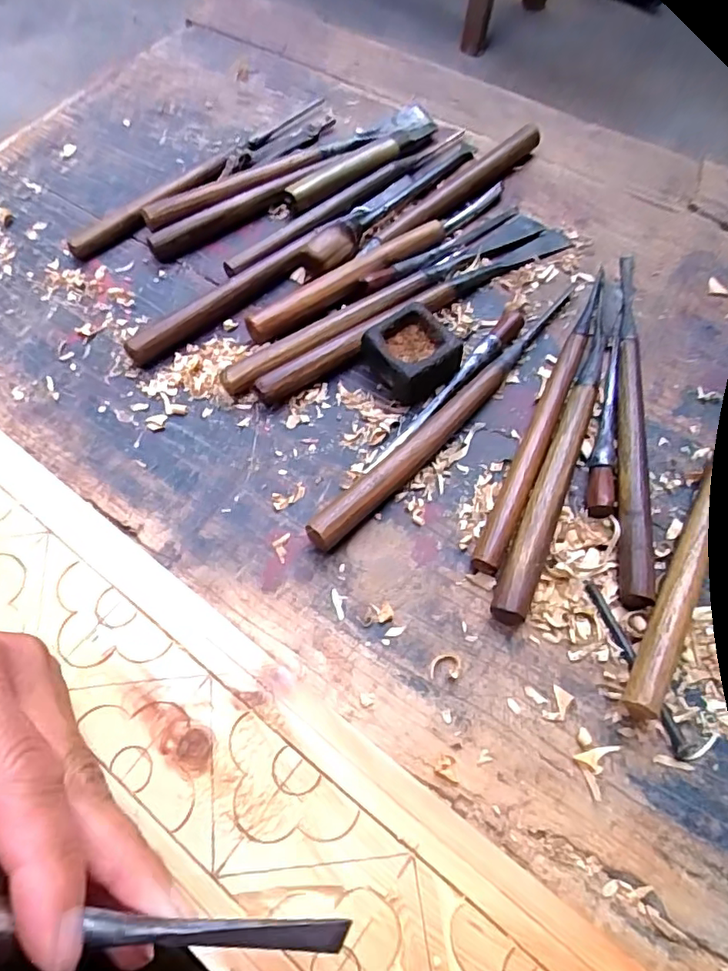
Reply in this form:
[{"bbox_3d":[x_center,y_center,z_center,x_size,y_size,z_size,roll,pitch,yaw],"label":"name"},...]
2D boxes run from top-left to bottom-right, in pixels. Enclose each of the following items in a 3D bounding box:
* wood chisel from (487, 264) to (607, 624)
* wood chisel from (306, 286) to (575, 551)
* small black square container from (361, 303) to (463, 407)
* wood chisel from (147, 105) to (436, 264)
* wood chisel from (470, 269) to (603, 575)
[{"bbox_3d":[0.118,-0.033,0.343,0.021,0.017,0.242,20,65,11],"label":"wood chisel"},{"bbox_3d":[0.056,-0.047,0.351,0.016,0.020,0.239,39,69,19],"label":"wood chisel"},{"bbox_3d":[0.029,-0.083,0.366,0.045,0.027,0.054,-34,67,-16],"label":"small black square container"},{"bbox_3d":[-0.046,-0.235,0.453,0.254,0.019,0.034,-36,68,-16],"label":"wood chisel"},{"bbox_3d":[0.112,-0.049,0.354,0.014,0.015,0.230,23,65,12],"label":"wood chisel"}]

